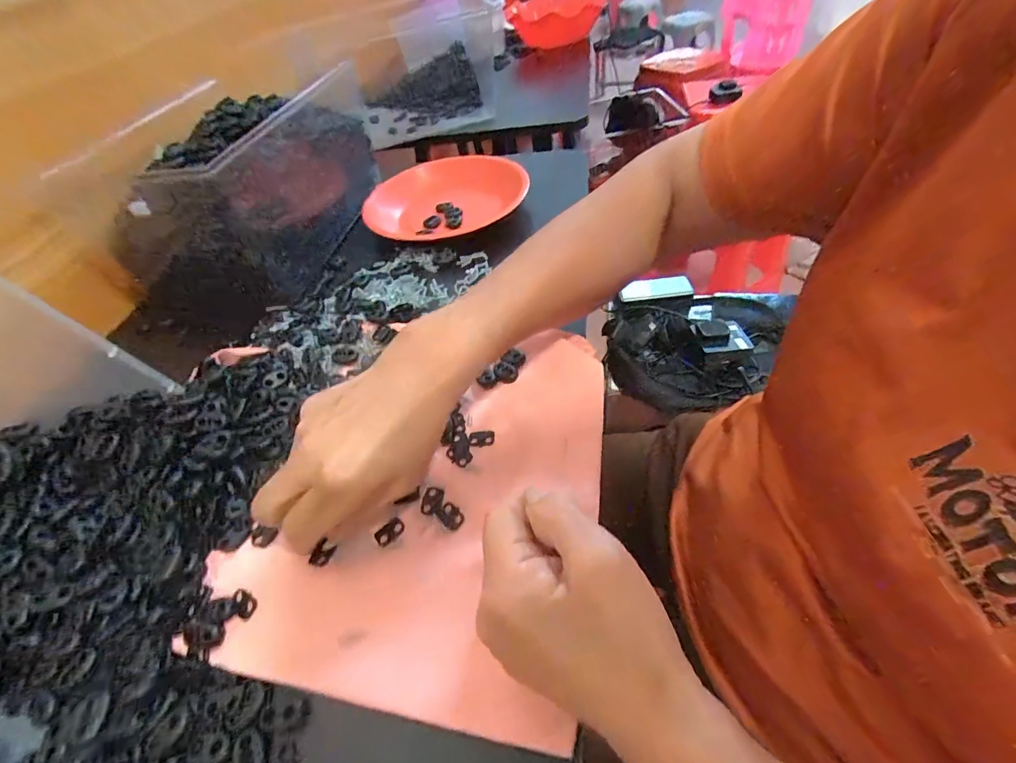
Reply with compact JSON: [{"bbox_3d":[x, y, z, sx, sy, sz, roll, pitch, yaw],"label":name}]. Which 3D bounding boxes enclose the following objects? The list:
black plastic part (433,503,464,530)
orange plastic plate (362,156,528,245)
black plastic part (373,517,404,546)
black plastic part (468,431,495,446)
[{"bbox_3d":[-0.036,0.083,0.272,0.013,0.004,0.018,-39,54,-22],"label":"black plastic part"},{"bbox_3d":[-0.071,-0.224,0.526,0.182,0.034,0.175,0,49,10],"label":"orange plastic plate"},{"bbox_3d":[-0.074,0.093,0.273,0.018,0.004,0.012,-37,53,-21],"label":"black plastic part"},{"bbox_3d":[-0.019,0.040,0.310,0.018,0.004,0.012,-2,49,8],"label":"black plastic part"}]

